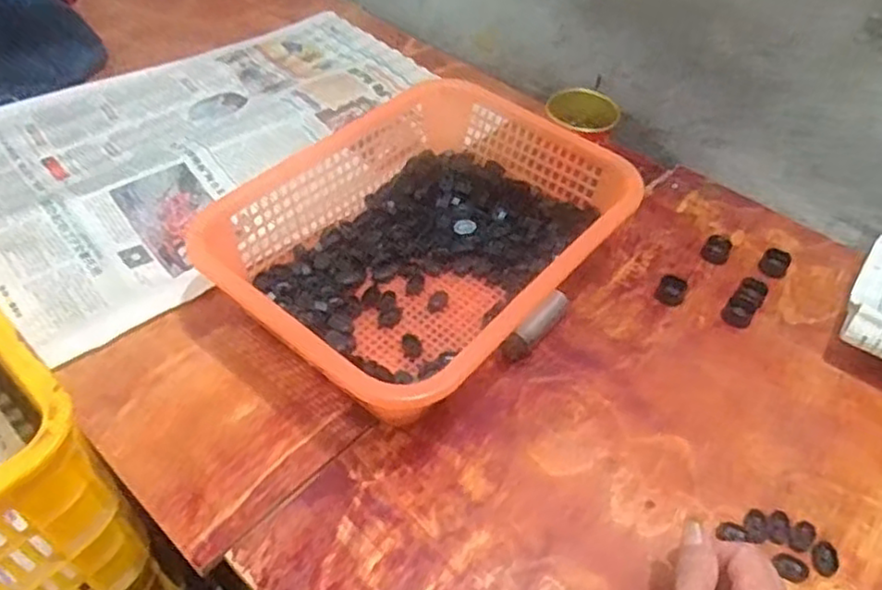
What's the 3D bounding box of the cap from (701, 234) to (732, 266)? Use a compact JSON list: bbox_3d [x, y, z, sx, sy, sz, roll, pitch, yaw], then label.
[{"bbox_3d":[0.269,-0.044,0.666,0.025,0.019,0.025,2,49,-2],"label":"cap"}]

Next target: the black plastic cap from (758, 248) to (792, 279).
[{"bbox_3d":[0.323,-0.032,0.660,0.025,0.022,0.022,26,52,18],"label":"black plastic cap"}]

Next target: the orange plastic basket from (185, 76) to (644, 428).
[{"bbox_3d":[-0.007,-0.050,0.603,0.250,0.091,0.343,34,55,23],"label":"orange plastic basket"}]

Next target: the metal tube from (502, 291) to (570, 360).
[{"bbox_3d":[0.084,0.023,0.581,0.016,0.014,0.085,33,55,23],"label":"metal tube"}]

